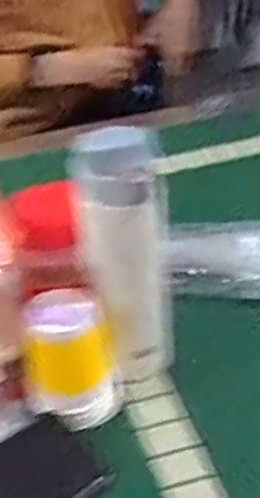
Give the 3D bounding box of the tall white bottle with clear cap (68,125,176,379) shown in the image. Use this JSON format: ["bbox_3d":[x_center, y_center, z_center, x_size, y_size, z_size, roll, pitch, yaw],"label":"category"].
[{"bbox_3d":[-0.004,0.012,0.632,0.071,0.225,0.055,-2,36,2],"label":"tall white bottle with clear cap"}]

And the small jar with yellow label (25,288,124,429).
[{"bbox_3d":[-0.046,0.089,0.635,0.072,0.101,0.077,-2,36,2],"label":"small jar with yellow label"}]

